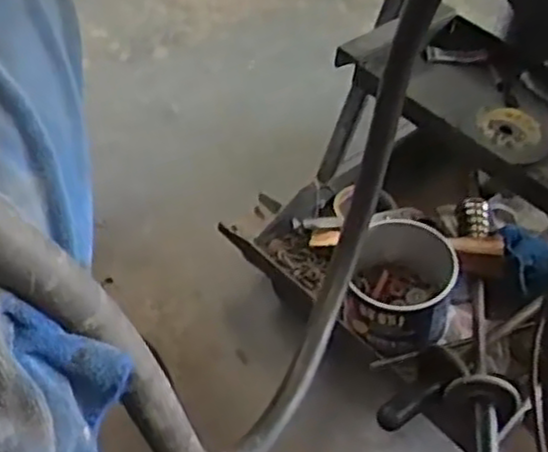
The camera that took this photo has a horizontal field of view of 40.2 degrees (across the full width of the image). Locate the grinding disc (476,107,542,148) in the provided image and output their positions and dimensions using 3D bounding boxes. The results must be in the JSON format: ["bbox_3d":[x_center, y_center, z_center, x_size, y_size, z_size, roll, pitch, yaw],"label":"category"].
[{"bbox_3d":[0.257,-0.110,0.818,0.074,0.011,0.065,-14,51,-19],"label":"grinding disc"}]

